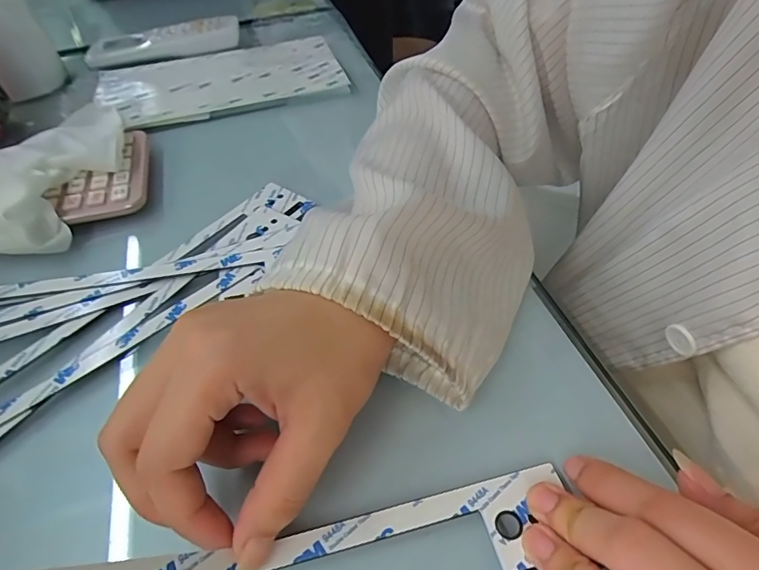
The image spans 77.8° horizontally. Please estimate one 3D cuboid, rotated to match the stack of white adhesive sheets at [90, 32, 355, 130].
[{"bbox_3d":[-0.160,-0.204,0.470,0.238,0.007,0.135,-15,49,-8],"label":"stack of white adhesive sheets"}]

